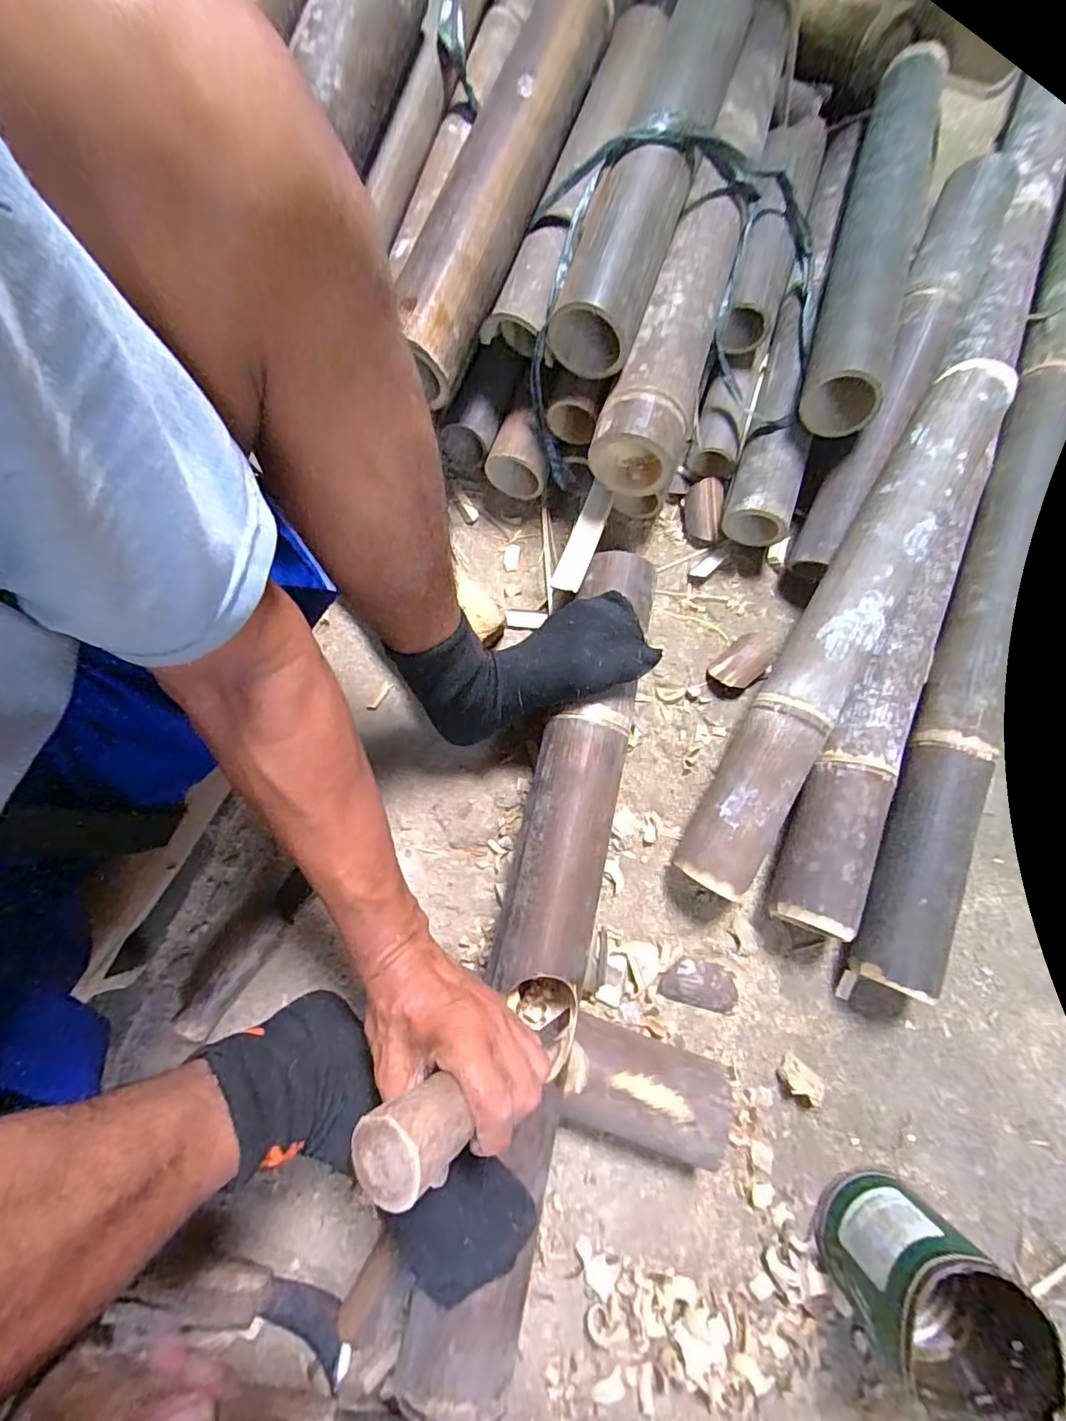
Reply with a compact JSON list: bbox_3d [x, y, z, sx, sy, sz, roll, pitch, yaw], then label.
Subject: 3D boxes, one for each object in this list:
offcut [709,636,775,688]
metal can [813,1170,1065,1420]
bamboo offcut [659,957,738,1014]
[{"bbox_3d":[0.226,-0.052,0.570,0.067,0.022,0.041,-41,77,-7],"label":"offcut"},{"bbox_3d":[0.291,0.433,0.395,0.099,0.121,0.107,-1,73,2],"label":"metal can"},{"bbox_3d":[0.156,0.258,0.503,0.068,0.012,0.040,14,77,7],"label":"bamboo offcut"}]

